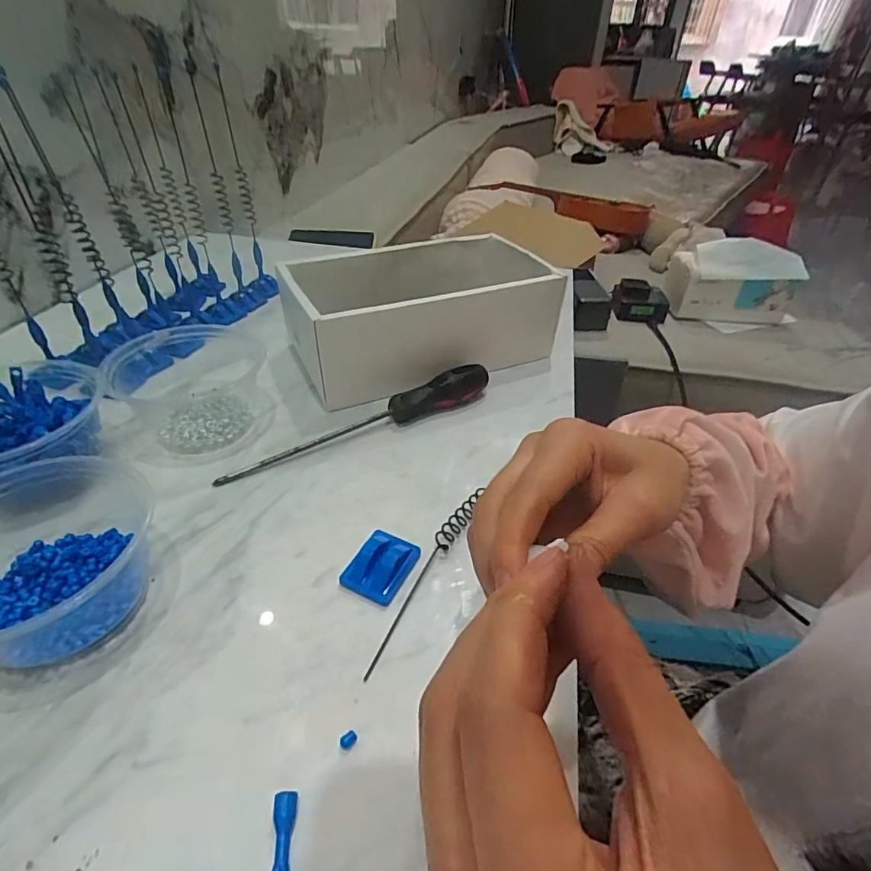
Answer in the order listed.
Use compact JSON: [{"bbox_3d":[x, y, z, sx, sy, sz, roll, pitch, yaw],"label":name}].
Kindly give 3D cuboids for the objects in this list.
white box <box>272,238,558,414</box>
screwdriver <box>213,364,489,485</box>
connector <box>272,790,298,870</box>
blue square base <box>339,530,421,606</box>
[{"bbox_3d":[-0.013,-0.126,0.492,0.254,0.091,0.146,-16,43,-22],"label":"white box"},{"bbox_3d":[-0.059,-0.017,0.400,0.236,0.031,0.026,-17,43,-23],"label":"screwdriver"},{"bbox_3d":[-0.061,0.165,0.193,0.009,0.005,0.037,-2,39,-6],"label":"connector"},{"bbox_3d":[-0.033,0.079,0.300,0.035,0.009,0.044,19,41,19],"label":"blue square base"}]

